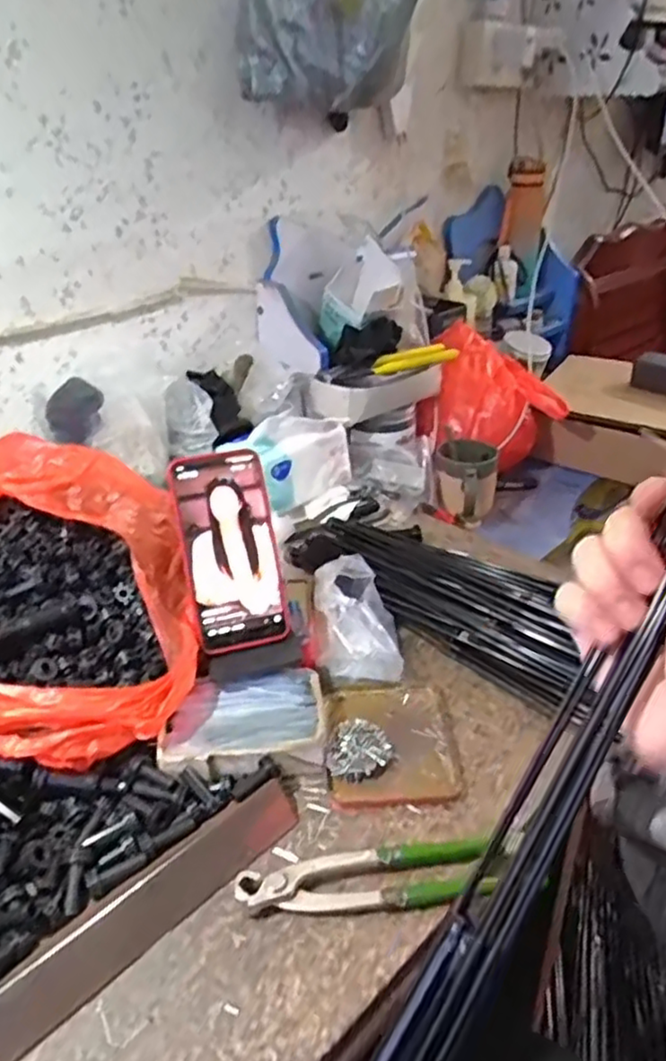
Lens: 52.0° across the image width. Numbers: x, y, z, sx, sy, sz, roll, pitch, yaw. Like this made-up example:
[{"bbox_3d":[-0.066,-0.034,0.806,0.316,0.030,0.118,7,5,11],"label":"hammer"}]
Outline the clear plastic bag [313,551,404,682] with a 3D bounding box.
[{"bbox_3d":[0.022,0.085,0.644,0.075,0.072,0.116,-4,32,3],"label":"clear plastic bag"}]

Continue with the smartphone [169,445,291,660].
[{"bbox_3d":[-0.086,0.016,0.575,0.081,0.164,0.013,-11,4,-9],"label":"smartphone"}]

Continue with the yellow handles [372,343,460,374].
[{"bbox_3d":[0.120,-0.243,0.964,0.142,0.024,0.029,-17,34,-18],"label":"yellow handles"}]

